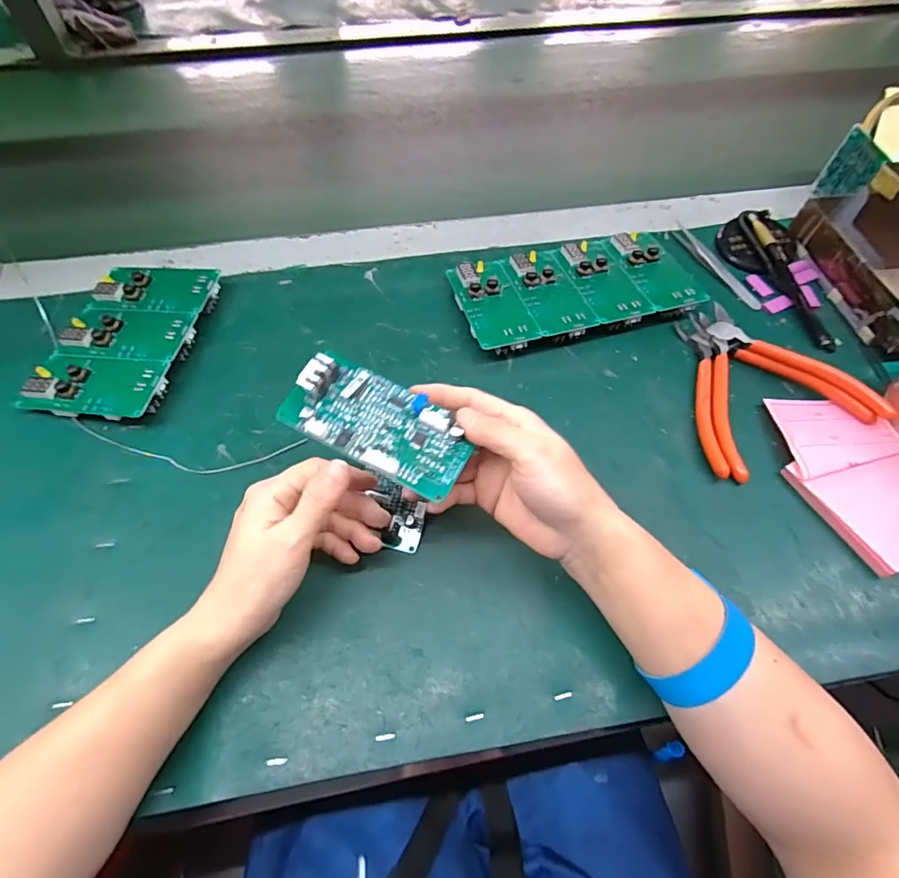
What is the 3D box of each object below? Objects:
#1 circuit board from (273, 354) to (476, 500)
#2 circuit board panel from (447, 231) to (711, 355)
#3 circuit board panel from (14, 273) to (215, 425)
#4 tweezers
[{"bbox_3d":[-0.039,-0.010,0.274,0.103,0.020,0.050,29,63,6],"label":"circuit board"},{"bbox_3d":[0.107,-0.129,0.432,0.198,0.023,0.101,-12,61,-8],"label":"circuit board panel"},{"bbox_3d":[-0.254,-0.079,0.397,0.101,0.020,0.144,9,60,4],"label":"circuit board panel"},{"bbox_3d":[0.241,-0.158,0.457,0.017,0.008,0.112,-23,62,-13],"label":"tweezers"}]

